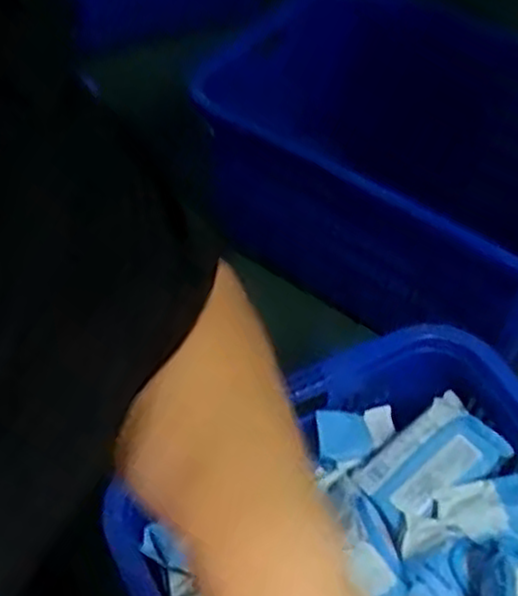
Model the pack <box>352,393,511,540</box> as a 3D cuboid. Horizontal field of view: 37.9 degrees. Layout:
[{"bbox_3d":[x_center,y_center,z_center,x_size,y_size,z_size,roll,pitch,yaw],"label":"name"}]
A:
[{"bbox_3d":[0.203,0.195,0.893,0.177,0.032,0.108,-33,59,-25],"label":"pack"}]

